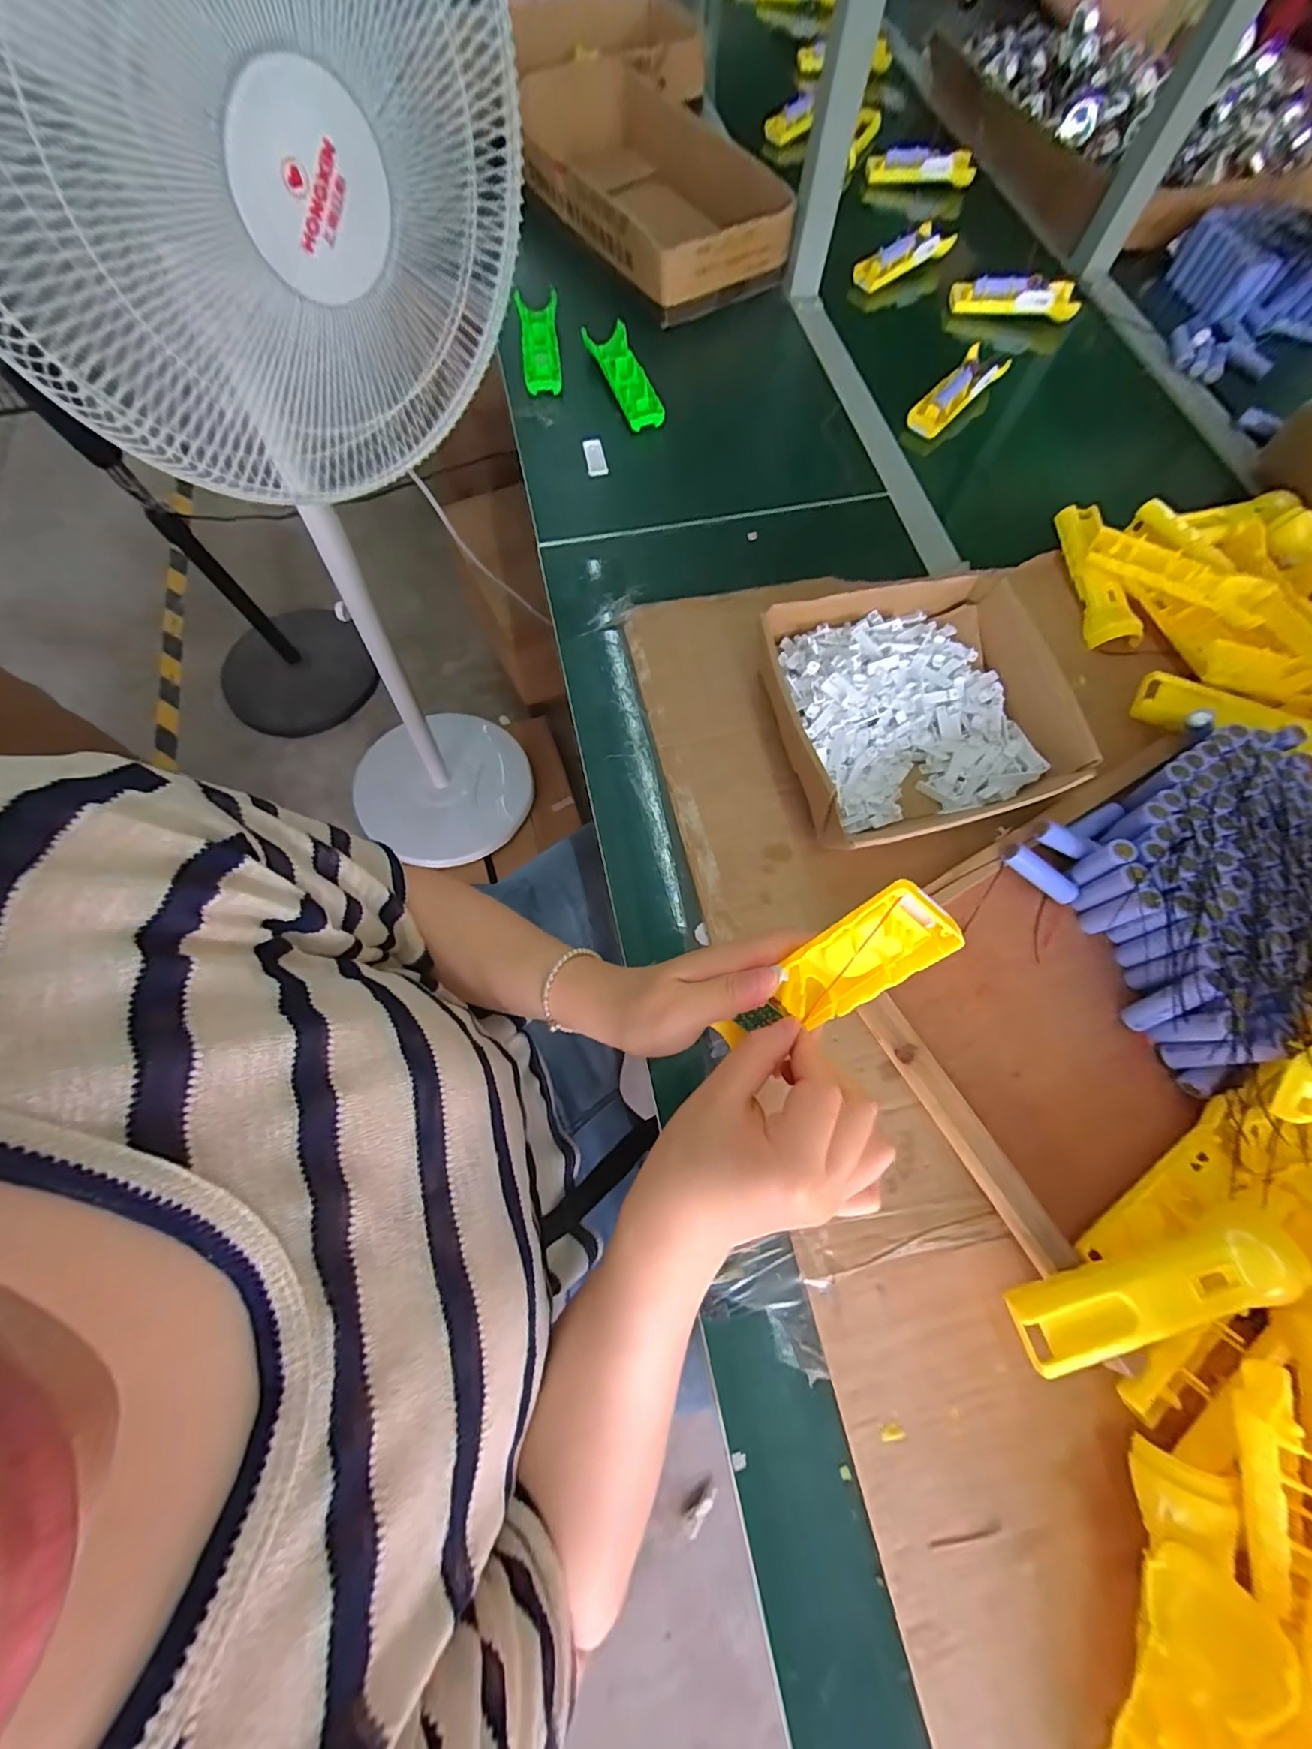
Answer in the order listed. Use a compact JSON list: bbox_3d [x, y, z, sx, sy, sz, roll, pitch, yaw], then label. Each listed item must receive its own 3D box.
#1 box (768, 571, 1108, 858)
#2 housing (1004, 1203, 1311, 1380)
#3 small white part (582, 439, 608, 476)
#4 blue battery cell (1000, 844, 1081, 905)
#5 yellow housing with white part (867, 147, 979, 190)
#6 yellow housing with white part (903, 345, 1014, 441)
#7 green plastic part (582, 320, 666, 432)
[{"bbox_3d":[0.225,-0.143,0.483,0.237,0.056,0.232,-13,71,-4],"label":"box"},{"bbox_3d":[0.298,0.249,0.329,0.166,0.028,0.041,-17,72,-8],"label":"housing"},{"bbox_3d":[-0.069,-0.473,0.627,0.023,0.012,0.044,-12,71,-3],"label":"small white part"},{"bbox_3d":[0.300,-0.003,0.434,0.066,0.019,0.022,34,74,-3],"label":"blue battery cell"},{"bbox_3d":[0.422,-1.127,0.878,0.173,0.036,0.046,-3,71,-3],"label":"yellow housing with white part"},{"bbox_3d":[0.371,-0.596,0.683,0.146,0.035,0.047,-43,76,-13],"label":"yellow housing with white part"},{"bbox_3d":[-0.037,-0.595,0.661,0.045,0.034,0.158,-22,72,-7],"label":"green plastic part"}]

